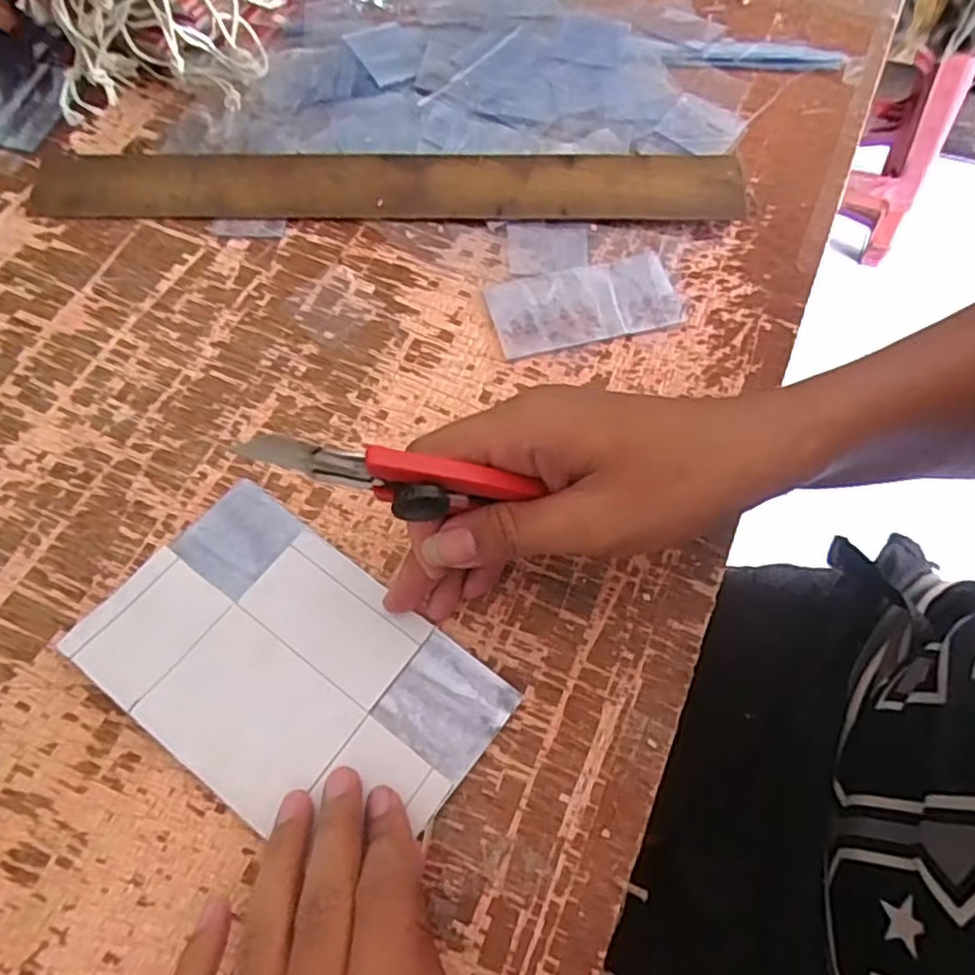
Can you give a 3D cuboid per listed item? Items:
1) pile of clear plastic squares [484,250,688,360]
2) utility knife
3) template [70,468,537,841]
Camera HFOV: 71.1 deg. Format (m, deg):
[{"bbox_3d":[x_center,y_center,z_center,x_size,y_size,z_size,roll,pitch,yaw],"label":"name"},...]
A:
[{"bbox_3d":[0.055,-0.105,0.386,0.105,0.007,0.051,-12,64,-6],"label":"pile of clear plastic squares"},{"bbox_3d":[-0.032,-0.002,0.246,0.106,0.017,0.021,10,62,-18],"label":"utility knife"},{"bbox_3d":[-0.085,0.079,0.295,0.166,0.004,0.103,34,65,13],"label":"template"}]

